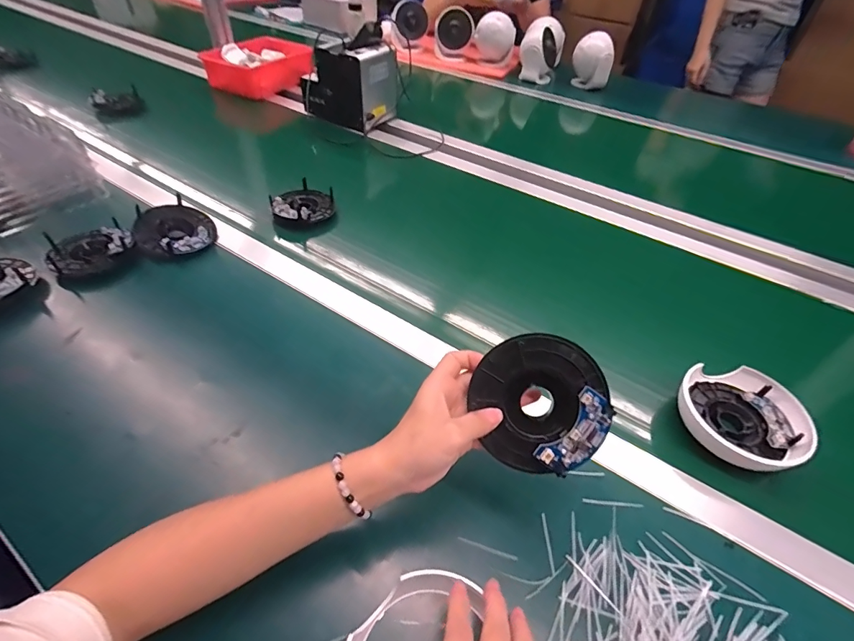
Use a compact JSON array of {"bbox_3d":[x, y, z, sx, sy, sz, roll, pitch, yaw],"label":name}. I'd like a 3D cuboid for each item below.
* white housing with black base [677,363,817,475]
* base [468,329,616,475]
[{"bbox_3d":[0.318,0.096,0.427,0.103,0.030,0.114,-21,51,-22],"label":"white housing with black base"},{"bbox_3d":[0.084,0.062,0.317,0.097,0.012,0.099,31,89,12],"label":"base"}]

